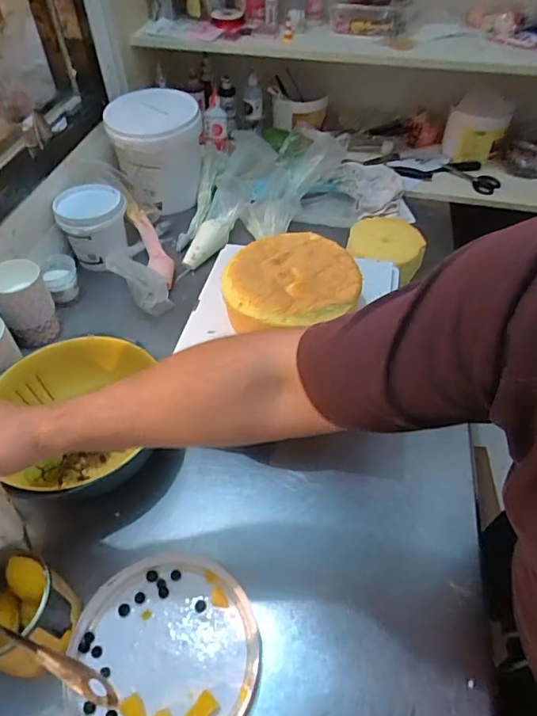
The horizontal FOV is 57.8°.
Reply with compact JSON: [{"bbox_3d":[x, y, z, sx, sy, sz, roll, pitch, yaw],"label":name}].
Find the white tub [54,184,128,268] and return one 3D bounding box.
[{"bbox_3d":[-0.348,-0.269,0.981,0.129,0.121,0.124,0,49,0],"label":"white tub"}]

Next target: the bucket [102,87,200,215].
[{"bbox_3d":[-0.256,-0.473,1.125,0.191,0.216,0.185,0,49,0],"label":"bucket"}]

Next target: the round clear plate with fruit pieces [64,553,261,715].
[{"bbox_3d":[-0.114,0.324,0.539,0.198,0.014,0.206,0,49,0],"label":"round clear plate with fruit pieces"}]

